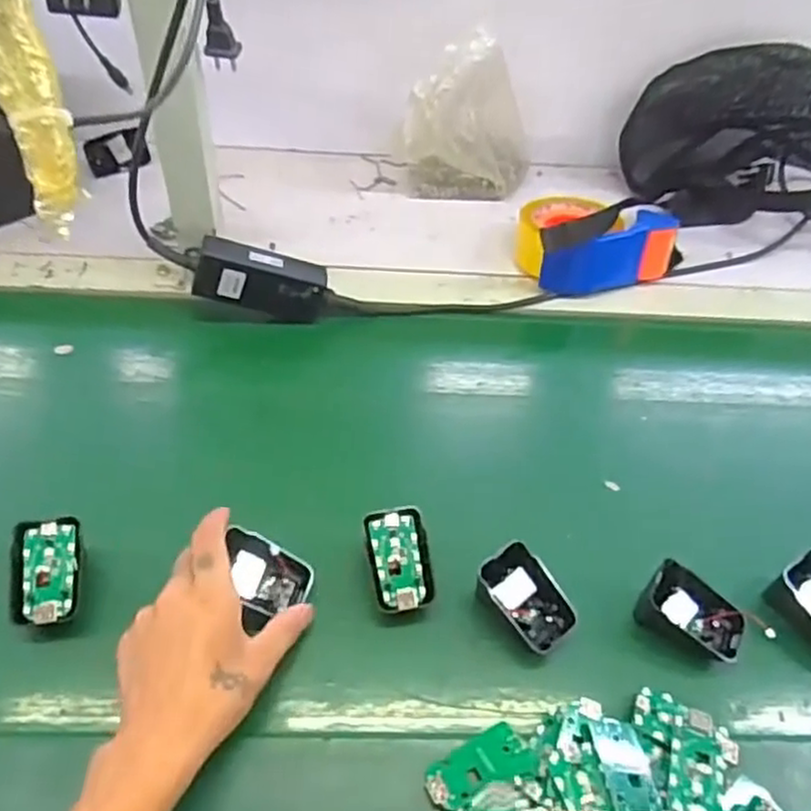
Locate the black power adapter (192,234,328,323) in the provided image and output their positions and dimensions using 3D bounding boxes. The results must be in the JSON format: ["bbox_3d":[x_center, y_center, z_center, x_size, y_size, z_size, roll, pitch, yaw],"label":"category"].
[{"bbox_3d":[-0.131,-0.112,0.647,0.113,0.049,0.029,13,44,-19],"label":"black power adapter"}]

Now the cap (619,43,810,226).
[{"bbox_3d":[0.384,-0.310,0.809,0.251,0.171,0.123,10,46,7],"label":"cap"}]

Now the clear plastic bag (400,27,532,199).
[{"bbox_3d":[0.070,-0.307,0.784,0.148,0.163,0.069,4,45,1],"label":"clear plastic bag"}]

